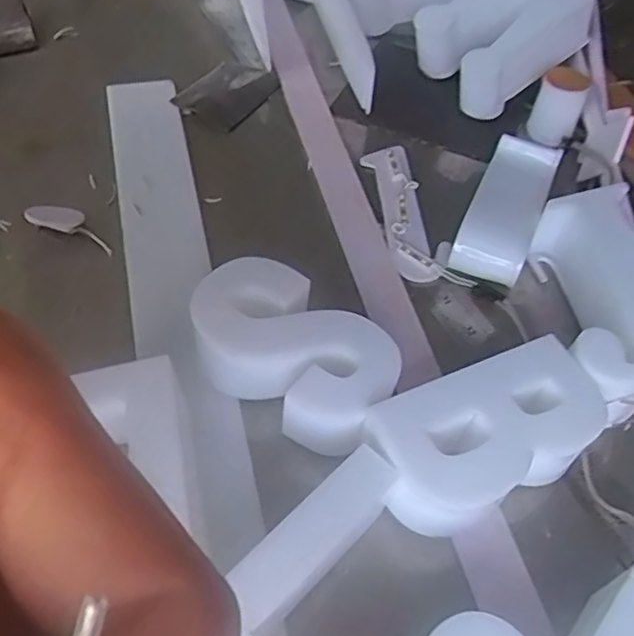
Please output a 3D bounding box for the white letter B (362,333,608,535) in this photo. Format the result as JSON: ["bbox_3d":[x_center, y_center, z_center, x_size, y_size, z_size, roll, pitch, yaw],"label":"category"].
[{"bbox_3d":[0.082,0.060,0.325,0.110,0.046,0.060,-20,57,-18],"label":"white letter B"}]

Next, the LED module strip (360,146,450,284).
[{"bbox_3d":[0.057,-0.073,0.448,0.038,0.011,0.120,-9,54,-12],"label":"LED module strip"}]

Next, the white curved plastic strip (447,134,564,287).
[{"bbox_3d":[0.120,-0.068,0.433,0.043,0.034,0.114,21,54,12],"label":"white curved plastic strip"}]

